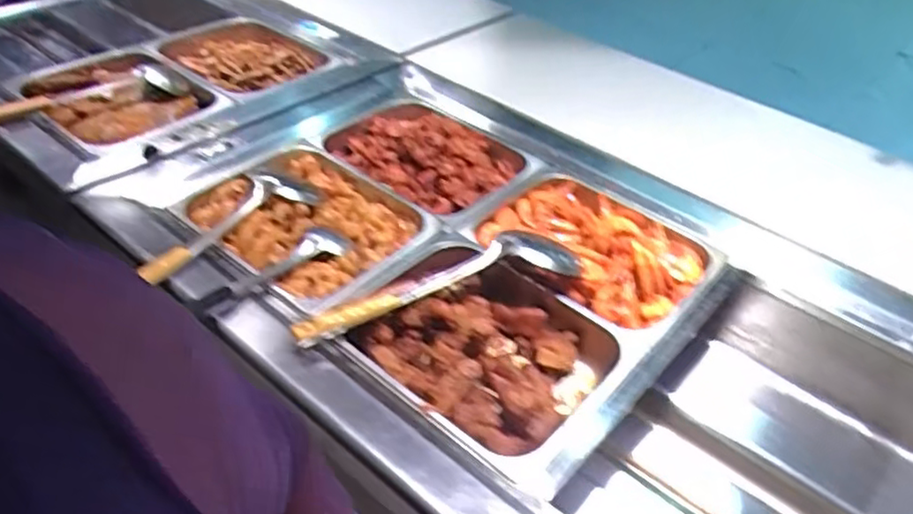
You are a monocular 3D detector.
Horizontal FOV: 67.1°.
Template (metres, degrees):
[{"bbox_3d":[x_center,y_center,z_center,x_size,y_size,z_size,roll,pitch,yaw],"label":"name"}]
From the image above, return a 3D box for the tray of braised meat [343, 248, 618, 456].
[{"bbox_3d":[0.033,0.115,0.837,0.279,0.101,0.240,25,44,21],"label":"tray of braised meat"}]

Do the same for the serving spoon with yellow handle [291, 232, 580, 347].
[{"bbox_3d":[-0.024,0.035,0.859,0.375,0.060,0.107,-16,45,-23],"label":"serving spoon with yellow handle"}]

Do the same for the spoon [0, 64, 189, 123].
[{"bbox_3d":[-0.597,-0.254,1.084,0.321,0.038,0.092,-22,46,-27],"label":"spoon"}]

